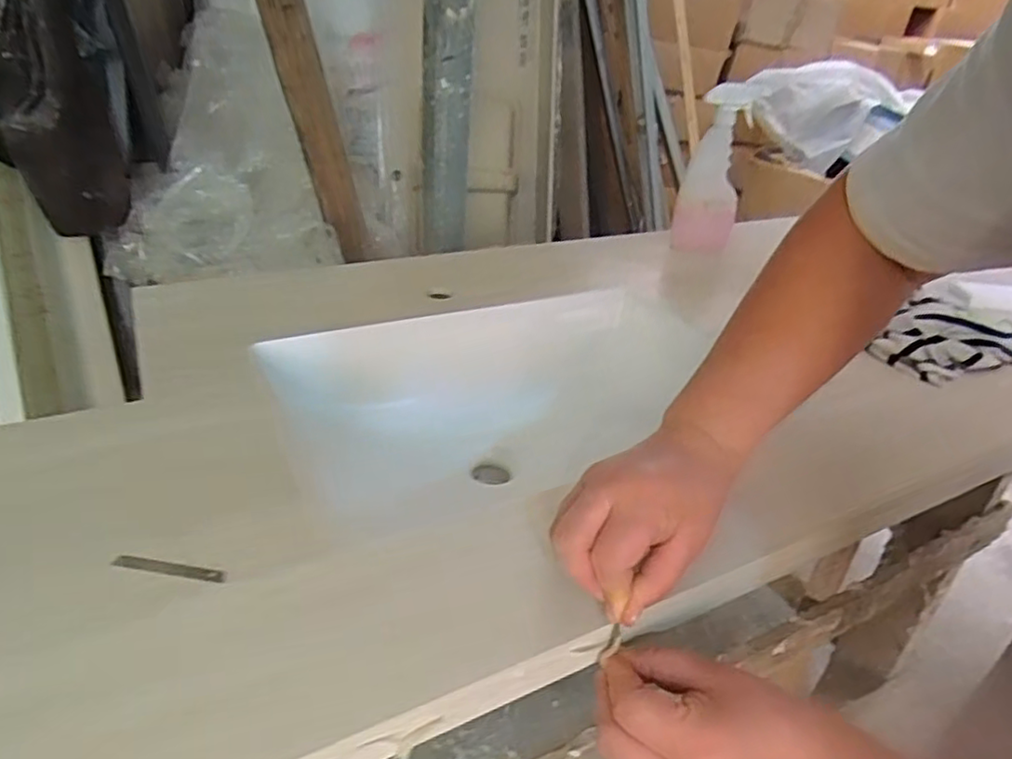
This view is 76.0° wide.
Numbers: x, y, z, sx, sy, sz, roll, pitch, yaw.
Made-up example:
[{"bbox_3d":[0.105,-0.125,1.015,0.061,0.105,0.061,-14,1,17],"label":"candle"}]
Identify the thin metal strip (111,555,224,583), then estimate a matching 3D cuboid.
[{"bbox_3d":[-0.209,0.117,0.402,0.070,0.004,0.009,6,30,6],"label":"thin metal strip"}]

